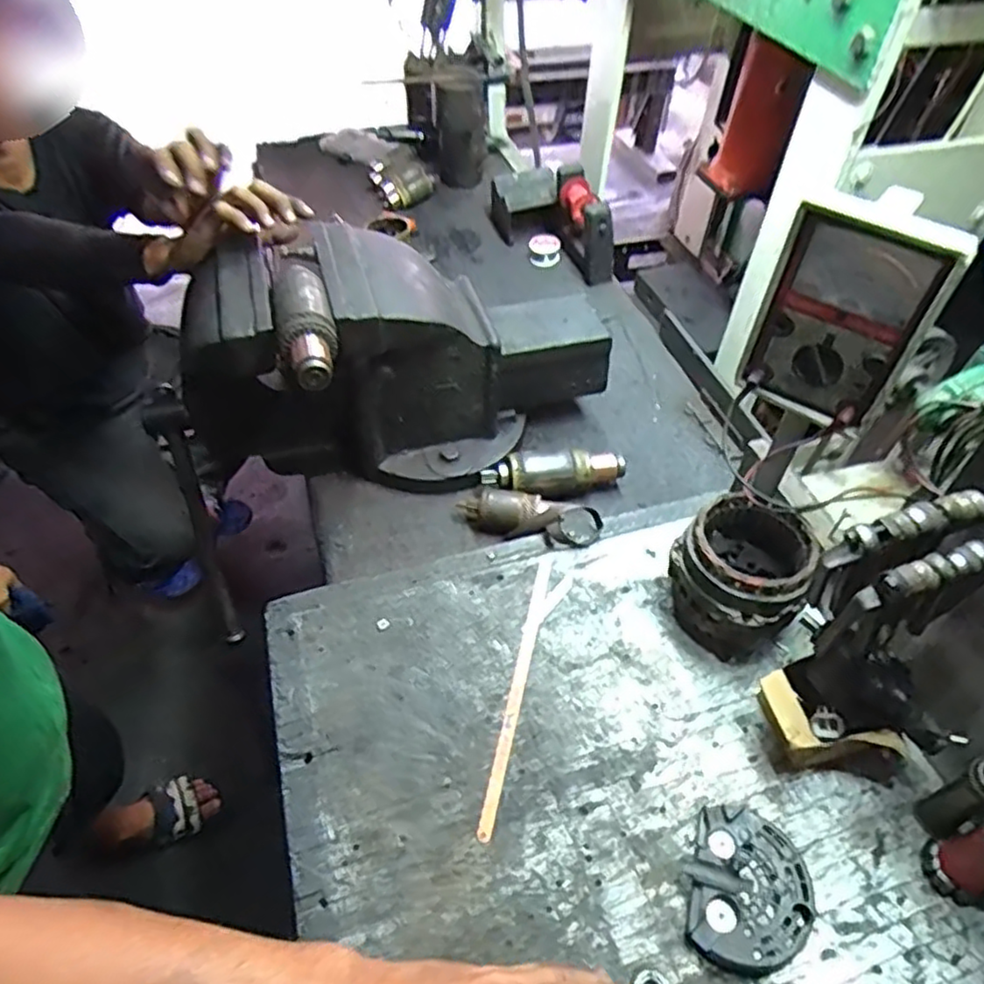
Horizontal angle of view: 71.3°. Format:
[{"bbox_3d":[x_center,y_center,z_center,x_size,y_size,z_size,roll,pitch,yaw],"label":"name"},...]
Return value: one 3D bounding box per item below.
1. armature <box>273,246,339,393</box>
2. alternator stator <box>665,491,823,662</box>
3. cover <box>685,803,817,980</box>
[{"bbox_3d":[-0.184,-0.167,0.673,0.056,0.049,0.166,-8,51,-9],"label":"armature"},{"bbox_3d":[0.250,0.090,0.710,0.121,0.123,0.127,1,50,-1],"label":"alternator stator"},{"bbox_3d":[0.212,0.327,0.566,0.099,0.022,0.121,8,50,5],"label":"cover"}]

